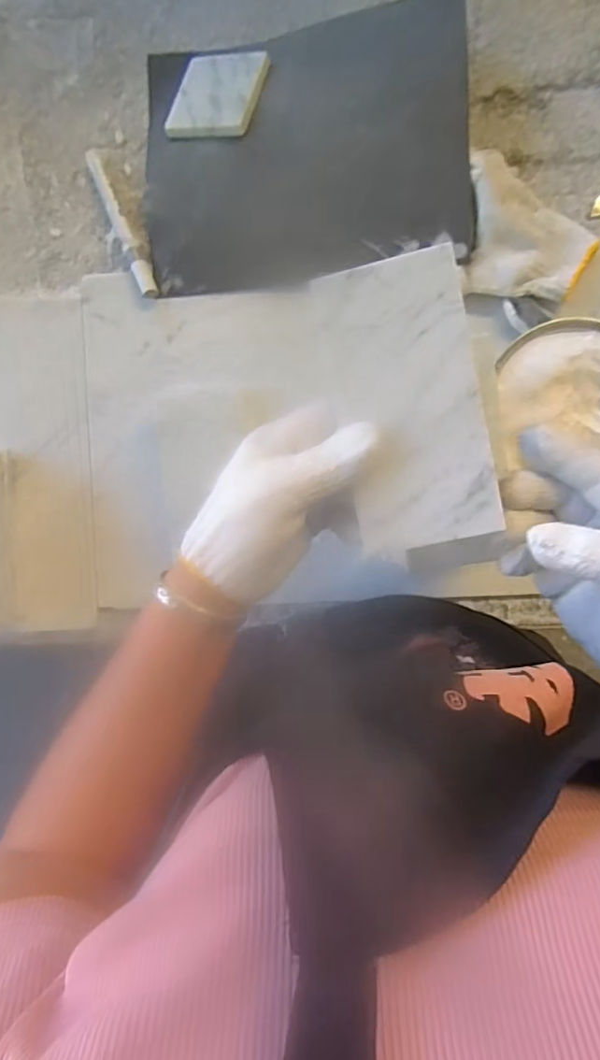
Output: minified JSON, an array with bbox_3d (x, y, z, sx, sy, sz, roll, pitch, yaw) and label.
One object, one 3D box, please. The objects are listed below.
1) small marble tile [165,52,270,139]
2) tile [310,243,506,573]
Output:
[{"bbox_3d":[-0.069,-0.371,0.463,0.077,0.009,0.076,14,84,16],"label":"small marble tile"},{"bbox_3d":[0.060,-0.060,0.293,0.076,0.015,0.163,-15,96,0],"label":"tile"}]

